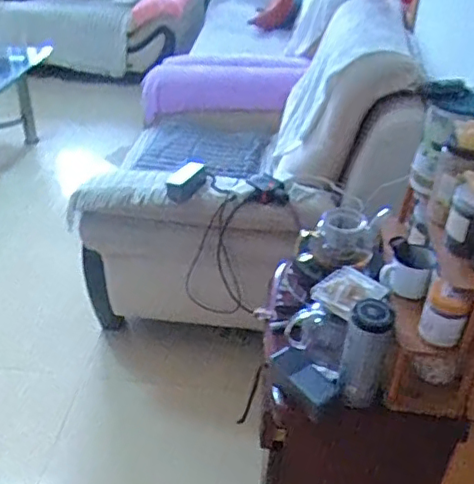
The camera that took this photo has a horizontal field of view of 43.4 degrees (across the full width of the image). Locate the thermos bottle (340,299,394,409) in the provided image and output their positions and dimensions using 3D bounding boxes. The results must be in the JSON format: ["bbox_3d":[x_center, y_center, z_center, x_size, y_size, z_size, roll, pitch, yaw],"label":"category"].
[{"bbox_3d":[0.208,0.180,0.973,0.065,0.172,0.078,9,35,9],"label":"thermos bottle"}]

